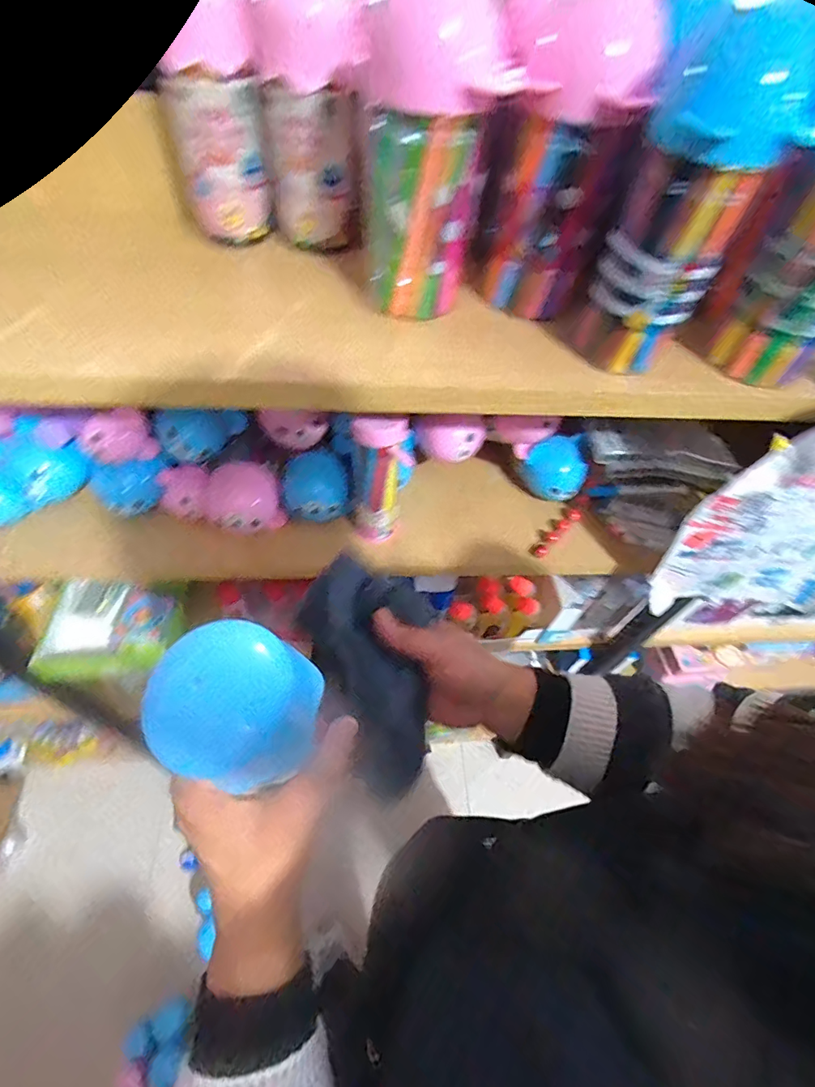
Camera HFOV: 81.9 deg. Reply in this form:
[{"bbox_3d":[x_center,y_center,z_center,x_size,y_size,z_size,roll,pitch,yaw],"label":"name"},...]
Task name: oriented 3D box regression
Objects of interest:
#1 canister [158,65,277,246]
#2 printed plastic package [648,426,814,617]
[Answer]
[{"bbox_3d":[-0.169,-0.350,0.428,0.077,0.120,0.066,-15,57,-16],"label":"canister"},{"bbox_3d":[0.397,-0.014,0.477,0.213,0.279,0.056,-6,55,-10],"label":"printed plastic package"}]

